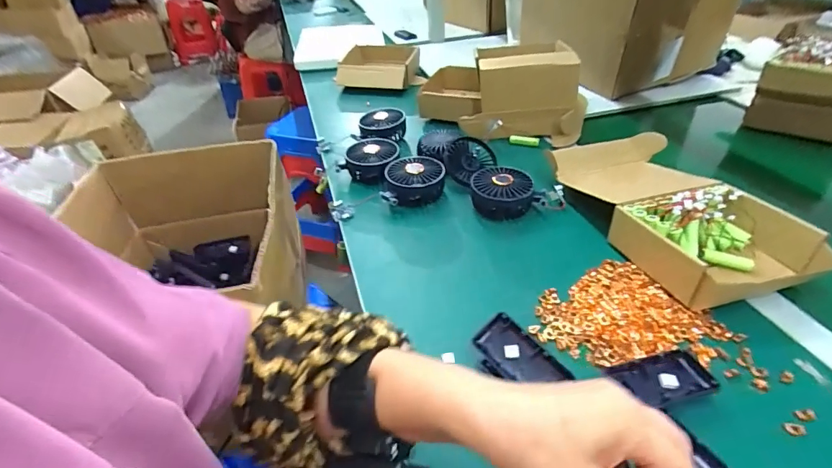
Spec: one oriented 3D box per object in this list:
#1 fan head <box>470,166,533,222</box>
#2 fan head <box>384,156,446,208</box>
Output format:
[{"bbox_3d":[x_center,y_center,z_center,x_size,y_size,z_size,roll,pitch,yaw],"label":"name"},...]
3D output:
[{"bbox_3d":[0.121,-0.059,0.587,0.080,0.049,0.071,9,39,15],"label":"fan head"},{"bbox_3d":[-0.001,-0.080,0.636,0.087,0.050,0.082,-4,37,-2],"label":"fan head"}]

